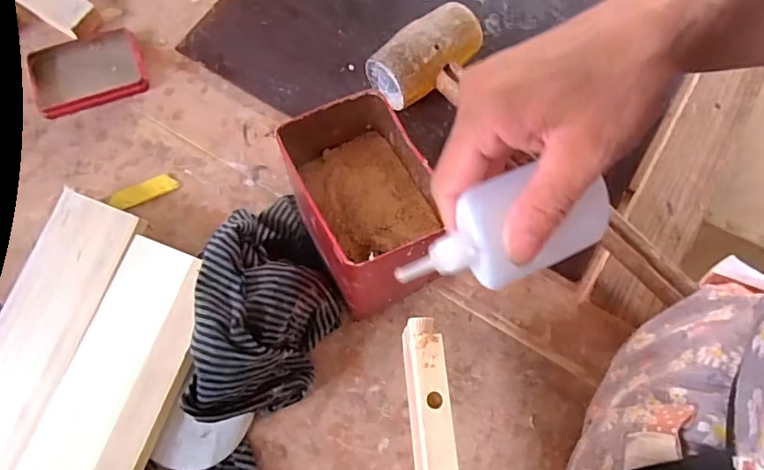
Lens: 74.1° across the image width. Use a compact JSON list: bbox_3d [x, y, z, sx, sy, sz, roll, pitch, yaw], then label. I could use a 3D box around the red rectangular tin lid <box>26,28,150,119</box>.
[{"bbox_3d":[-0.291,-0.162,0.502,0.104,0.012,0.079,-17,73,-8],"label":"red rectangular tin lid"}]

